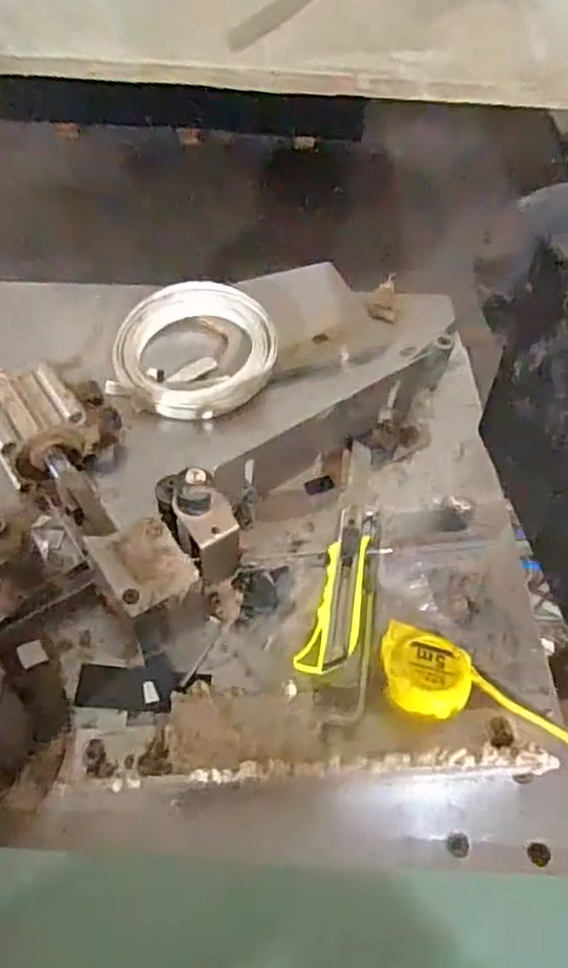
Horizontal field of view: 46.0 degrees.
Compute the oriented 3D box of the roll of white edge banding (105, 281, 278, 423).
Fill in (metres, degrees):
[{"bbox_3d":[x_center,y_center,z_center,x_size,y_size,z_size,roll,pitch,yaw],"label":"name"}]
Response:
[{"bbox_3d":[-0.096,-0.144,0.707,0.166,0.038,0.165,3,56,-4],"label":"roll of white edge banding"}]

